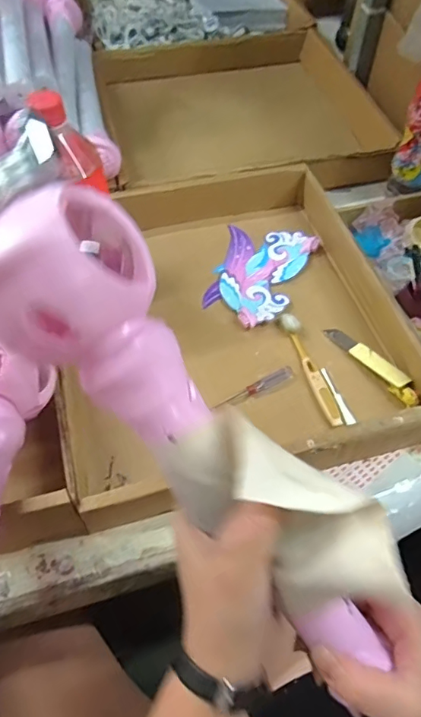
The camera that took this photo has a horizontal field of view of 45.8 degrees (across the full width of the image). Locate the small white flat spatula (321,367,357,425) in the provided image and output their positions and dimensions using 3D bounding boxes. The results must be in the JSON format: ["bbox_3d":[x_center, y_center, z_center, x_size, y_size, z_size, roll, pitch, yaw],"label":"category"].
[{"bbox_3d":[0.127,0.038,0.500,0.012,0.004,0.066,-16,58,-12],"label":"small white flat spatula"}]

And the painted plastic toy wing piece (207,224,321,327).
[{"bbox_3d":[0.061,-0.101,0.595,0.109,0.015,0.163,13,57,7],"label":"painted plastic toy wing piece"}]

